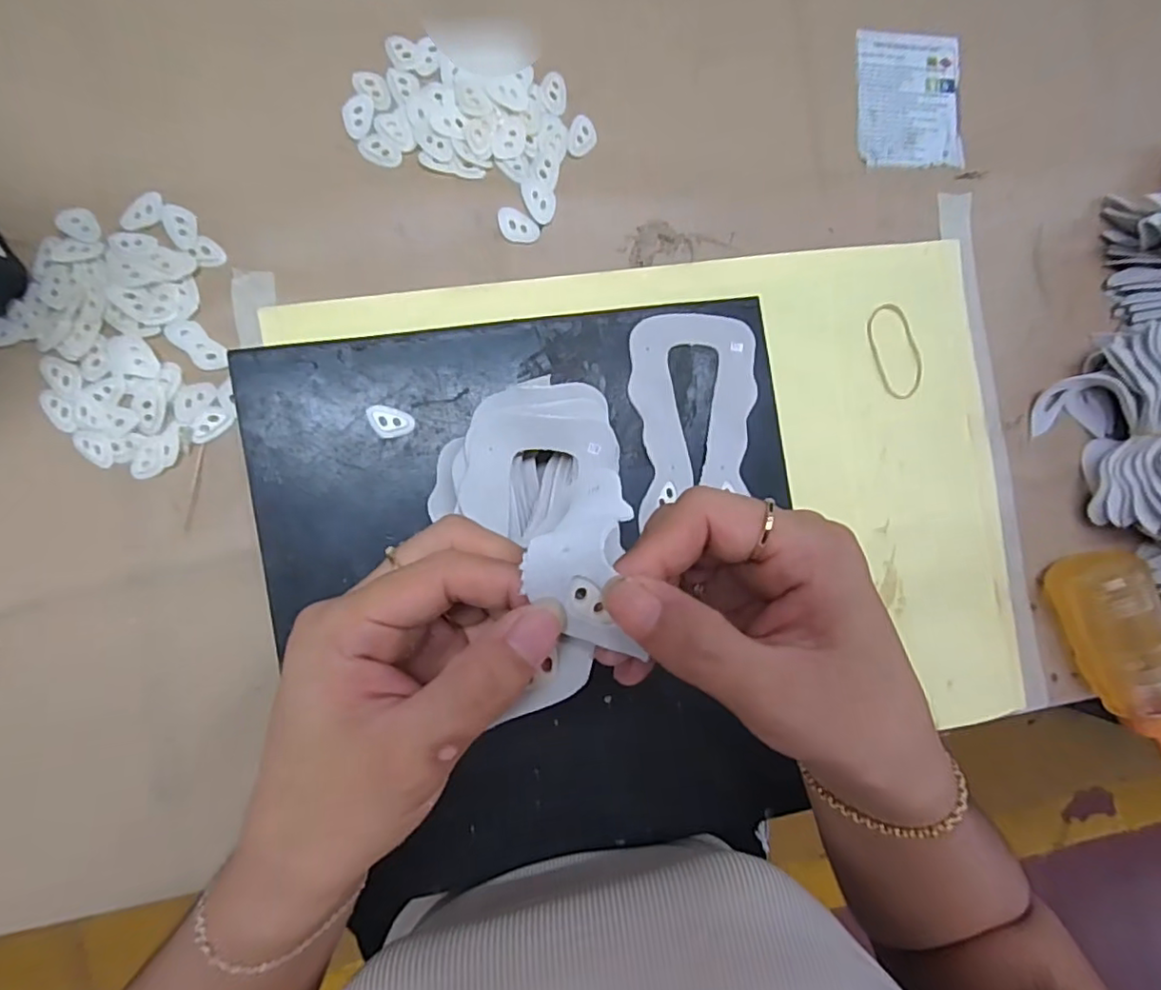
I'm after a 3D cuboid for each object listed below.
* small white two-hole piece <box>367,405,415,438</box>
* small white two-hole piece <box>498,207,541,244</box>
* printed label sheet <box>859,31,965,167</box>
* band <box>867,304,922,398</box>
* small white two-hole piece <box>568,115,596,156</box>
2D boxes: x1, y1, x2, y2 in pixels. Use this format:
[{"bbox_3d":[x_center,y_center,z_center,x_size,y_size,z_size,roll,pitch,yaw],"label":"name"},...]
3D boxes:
[{"bbox_3d":[-0.105,-0.040,0.325,0.025,0.004,0.017,19,86,-6],"label":"small white two-hole piece"},{"bbox_3d":[-0.038,-0.160,0.355,0.026,0.004,0.017,29,85,-6],"label":"small white two-hole piece"},{"bbox_3d":[0.218,-0.262,0.394,0.070,0.005,0.090,-3,89,-7],"label":"printed label sheet"},{"bbox_3d":[0.206,-0.094,0.386,0.031,0.004,0.061,-21,91,-7],"label":"band"},{"bbox_3d":[0.001,-0.220,0.364,0.016,0.004,0.026,13,87,-7],"label":"small white two-hole piece"}]

